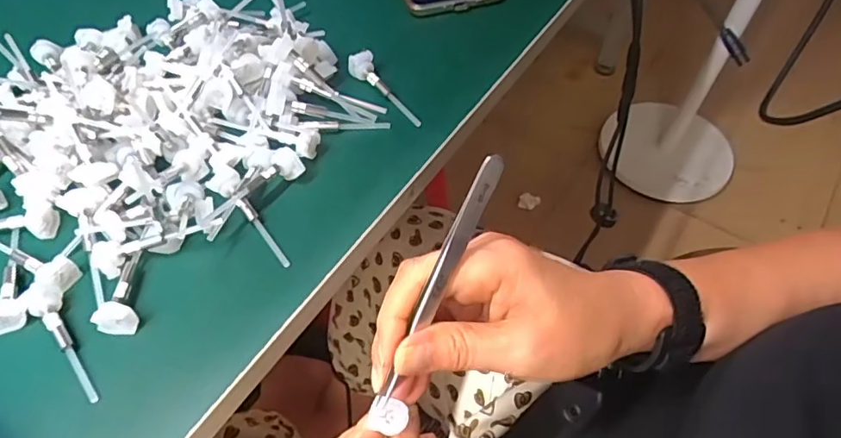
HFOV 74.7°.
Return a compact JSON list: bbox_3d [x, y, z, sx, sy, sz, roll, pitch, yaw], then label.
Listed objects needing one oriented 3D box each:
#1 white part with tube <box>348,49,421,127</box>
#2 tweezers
[{"bbox_3d":[-0.024,-0.084,0.358,0.016,0.019,0.064,-30,60,-19],"label":"white part with tube"},{"bbox_3d":[0.006,0.032,0.245,0.007,0.130,0.010,30,17,19],"label":"tweezers"}]

